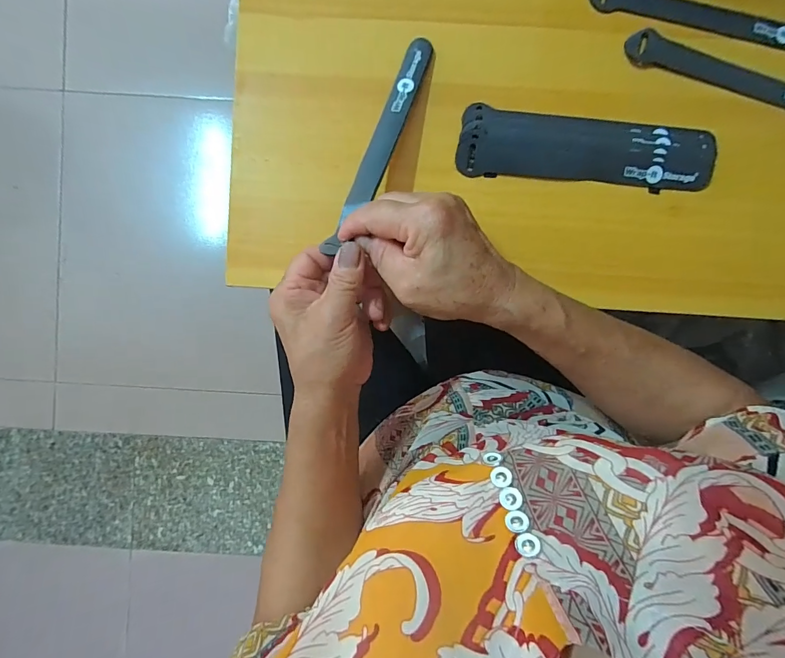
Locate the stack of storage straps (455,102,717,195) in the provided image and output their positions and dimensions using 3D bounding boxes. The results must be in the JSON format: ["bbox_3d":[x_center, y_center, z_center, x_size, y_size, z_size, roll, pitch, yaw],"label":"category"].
[{"bbox_3d":[0.152,-0.141,0.313,0.197,0.011,0.051,7,92,-2],"label":"stack of storage straps"}]

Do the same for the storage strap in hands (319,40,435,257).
[{"bbox_3d":[-0.007,-0.141,0.297,0.021,0.005,0.182,21,81,-2],"label":"storage strap in hands"}]

